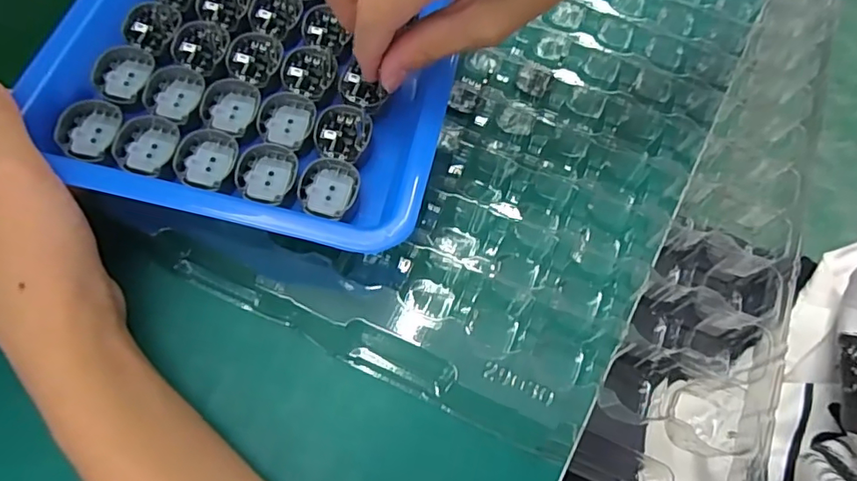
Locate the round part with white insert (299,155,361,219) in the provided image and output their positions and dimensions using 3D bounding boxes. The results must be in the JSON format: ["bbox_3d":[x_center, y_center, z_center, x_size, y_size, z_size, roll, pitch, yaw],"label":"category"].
[{"bbox_3d":[-0.044,-0.023,0.238,0.025,0.005,0.029,12,64,3],"label":"round part with white insert"}]

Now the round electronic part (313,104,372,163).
[{"bbox_3d":[-0.039,-0.049,0.246,0.023,0.006,0.028,15,65,5],"label":"round electronic part"}]

